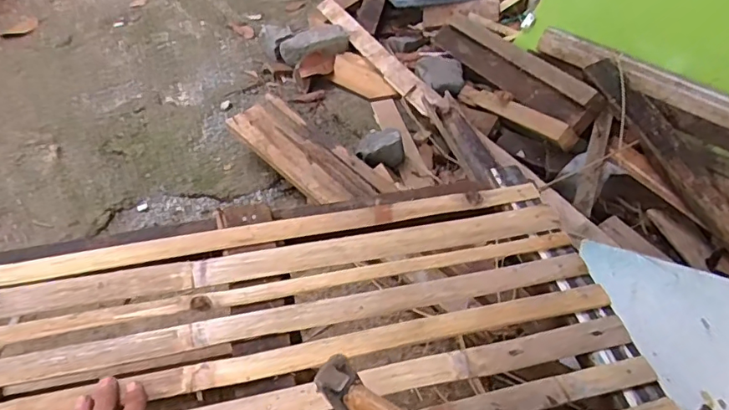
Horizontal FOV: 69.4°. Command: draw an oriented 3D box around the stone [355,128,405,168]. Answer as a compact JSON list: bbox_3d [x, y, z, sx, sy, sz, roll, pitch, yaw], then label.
[{"bbox_3d":[0.034,-0.142,1.228,0.108,0.077,0.111,-6,47,-5],"label":"stone"}]

